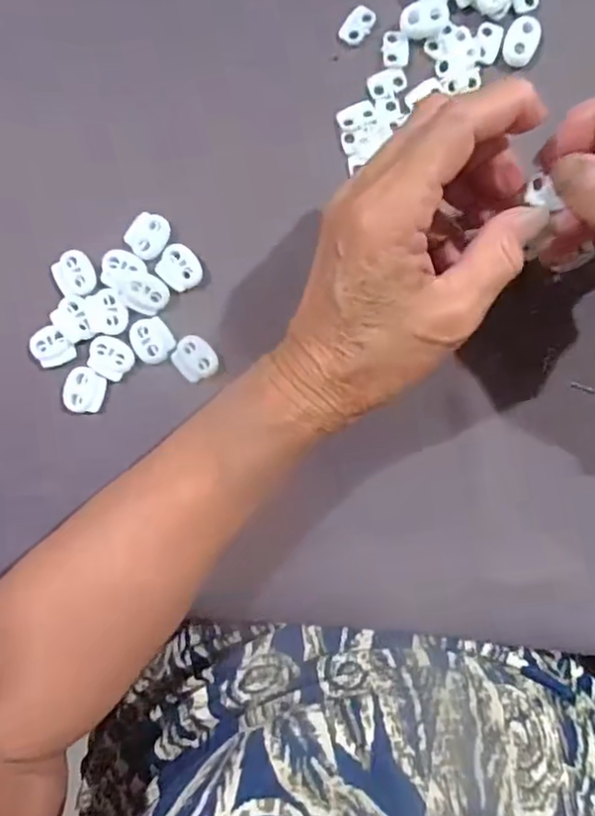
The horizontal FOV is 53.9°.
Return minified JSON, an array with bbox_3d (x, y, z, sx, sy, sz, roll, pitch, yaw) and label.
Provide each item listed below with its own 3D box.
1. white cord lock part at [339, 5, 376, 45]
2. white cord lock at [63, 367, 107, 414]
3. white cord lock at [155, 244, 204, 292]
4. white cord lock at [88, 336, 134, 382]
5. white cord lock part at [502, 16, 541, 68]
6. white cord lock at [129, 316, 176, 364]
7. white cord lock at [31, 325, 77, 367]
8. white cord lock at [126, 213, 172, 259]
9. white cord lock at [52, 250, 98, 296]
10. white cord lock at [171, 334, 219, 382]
[{"bbox_3d":[0.029,-0.185,0.282,0.012,0.004,0.018,36,92,1],"label":"white cord lock part"},{"bbox_3d":[-0.105,-0.009,0.287,0.018,0.004,0.022,15,91,2],"label":"white cord lock"},{"bbox_3d":[-0.057,-0.068,0.285,0.021,0.006,0.020,38,92,1],"label":"white cord lock"},{"bbox_3d":[-0.092,-0.025,0.285,0.021,0.004,0.020,33,92,2],"label":"white cord lock"},{"bbox_3d":[0.106,-0.174,0.278,0.015,0.005,0.021,16,91,2],"label":"white cord lock part"},{"bbox_3d":[-0.071,-0.034,0.284,0.019,0.004,0.022,-31,89,3],"label":"white cord lock"},{"bbox_3d":[-0.120,-0.030,0.287,0.019,0.005,0.019,-30,90,3],"label":"white cord lock"},{"bbox_3d":[-0.073,-0.085,0.285,0.019,0.004,0.021,34,92,2],"label":"white cord lock"},{"bbox_3d":[-0.110,-0.066,0.287,0.019,0.005,0.022,-15,90,3],"label":"white cord lock"},{"bbox_3d":[-0.050,-0.025,0.286,0.019,0.006,0.021,-34,89,2],"label":"white cord lock"}]

